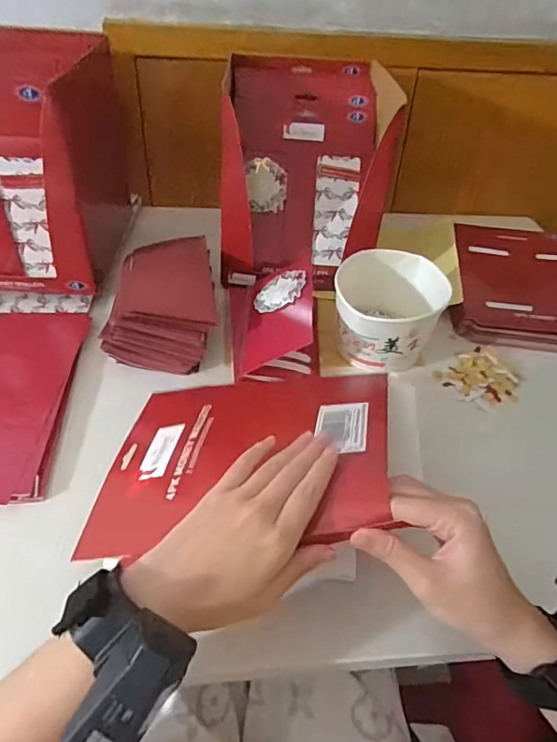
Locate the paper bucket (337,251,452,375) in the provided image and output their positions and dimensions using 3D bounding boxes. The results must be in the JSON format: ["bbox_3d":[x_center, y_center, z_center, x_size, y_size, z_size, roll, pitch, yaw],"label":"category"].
[{"bbox_3d":[0.126,-0.067,0.605,0.121,0.092,0.129,7,41,3],"label":"paper bucket"}]

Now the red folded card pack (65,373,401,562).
[{"bbox_3d":[-0.028,0.061,0.423,0.233,0.020,0.194,-11,29,16],"label":"red folded card pack"}]

